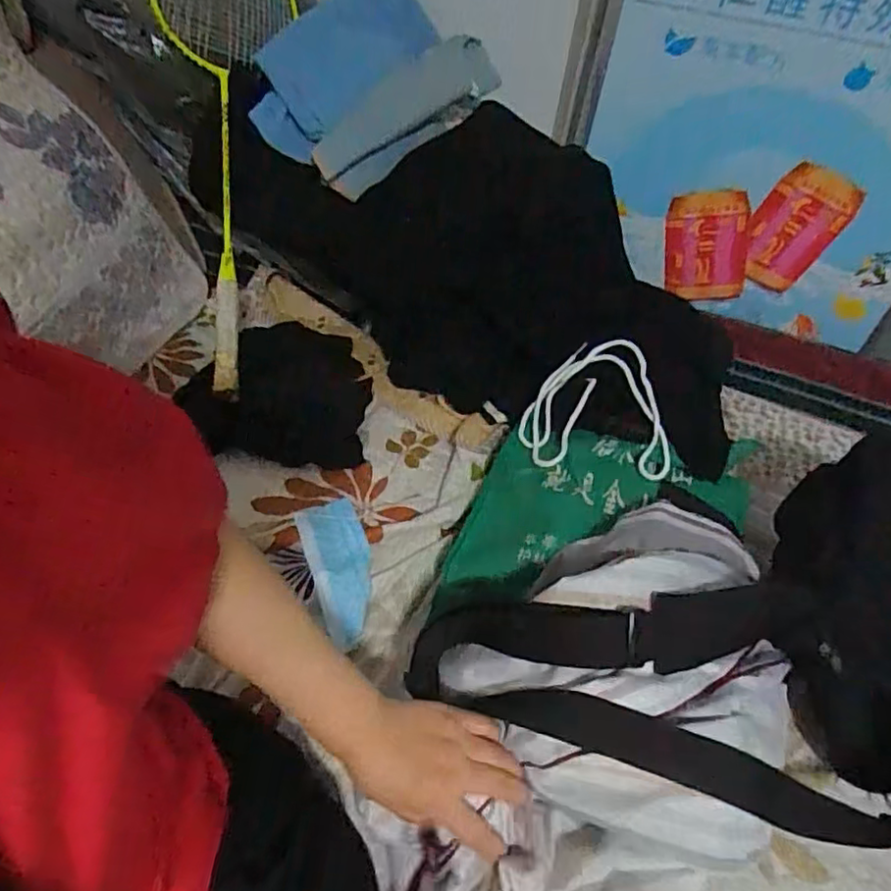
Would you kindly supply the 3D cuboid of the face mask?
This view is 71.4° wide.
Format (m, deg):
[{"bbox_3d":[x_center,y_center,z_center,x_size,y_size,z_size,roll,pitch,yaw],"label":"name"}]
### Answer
[{"bbox_3d":[-0.110,0.130,0.661,0.064,0.027,0.158,-15,52,-19],"label":"face mask"}]

